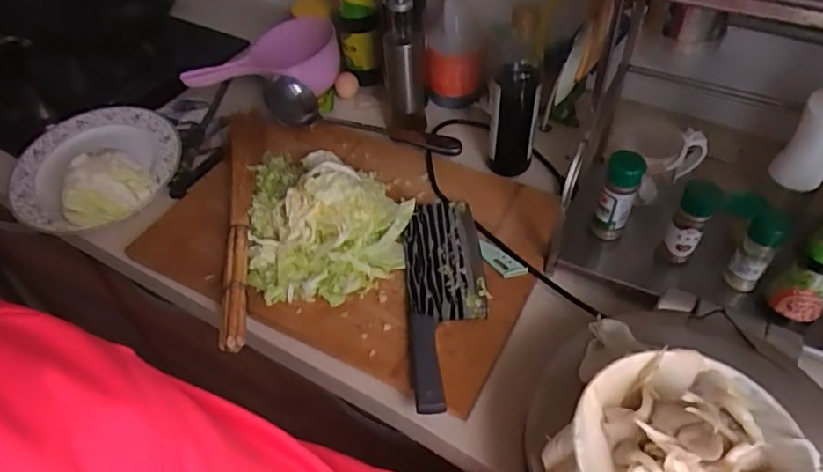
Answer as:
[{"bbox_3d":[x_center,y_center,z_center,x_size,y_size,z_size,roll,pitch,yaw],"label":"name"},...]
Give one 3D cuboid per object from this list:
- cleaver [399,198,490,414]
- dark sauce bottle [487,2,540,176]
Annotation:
[{"bbox_3d":[0.042,0.069,0.683,0.095,0.018,0.295,-4,48,-1],"label":"cleaver"},{"bbox_3d":[0.140,-0.200,0.791,0.063,0.221,0.065,1,48,4],"label":"dark sauce bottle"}]

